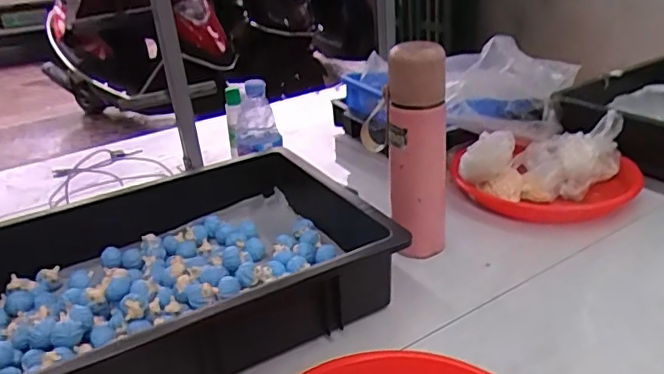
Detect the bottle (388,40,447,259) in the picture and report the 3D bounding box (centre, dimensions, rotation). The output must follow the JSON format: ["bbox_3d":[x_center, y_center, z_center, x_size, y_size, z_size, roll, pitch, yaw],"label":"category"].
[{"bbox_3d":[0.101,-0.034,0.668,0.066,0.254,0.060,2,26,10],"label":"bottle"}]

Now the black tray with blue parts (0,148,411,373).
[{"bbox_3d":[-0.184,0.099,0.632,0.456,0.094,0.307,-16,28,-25],"label":"black tray with blue parts"}]

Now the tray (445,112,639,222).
[{"bbox_3d":[0.304,-0.029,0.816,0.254,0.102,0.184,4,26,15],"label":"tray"}]

